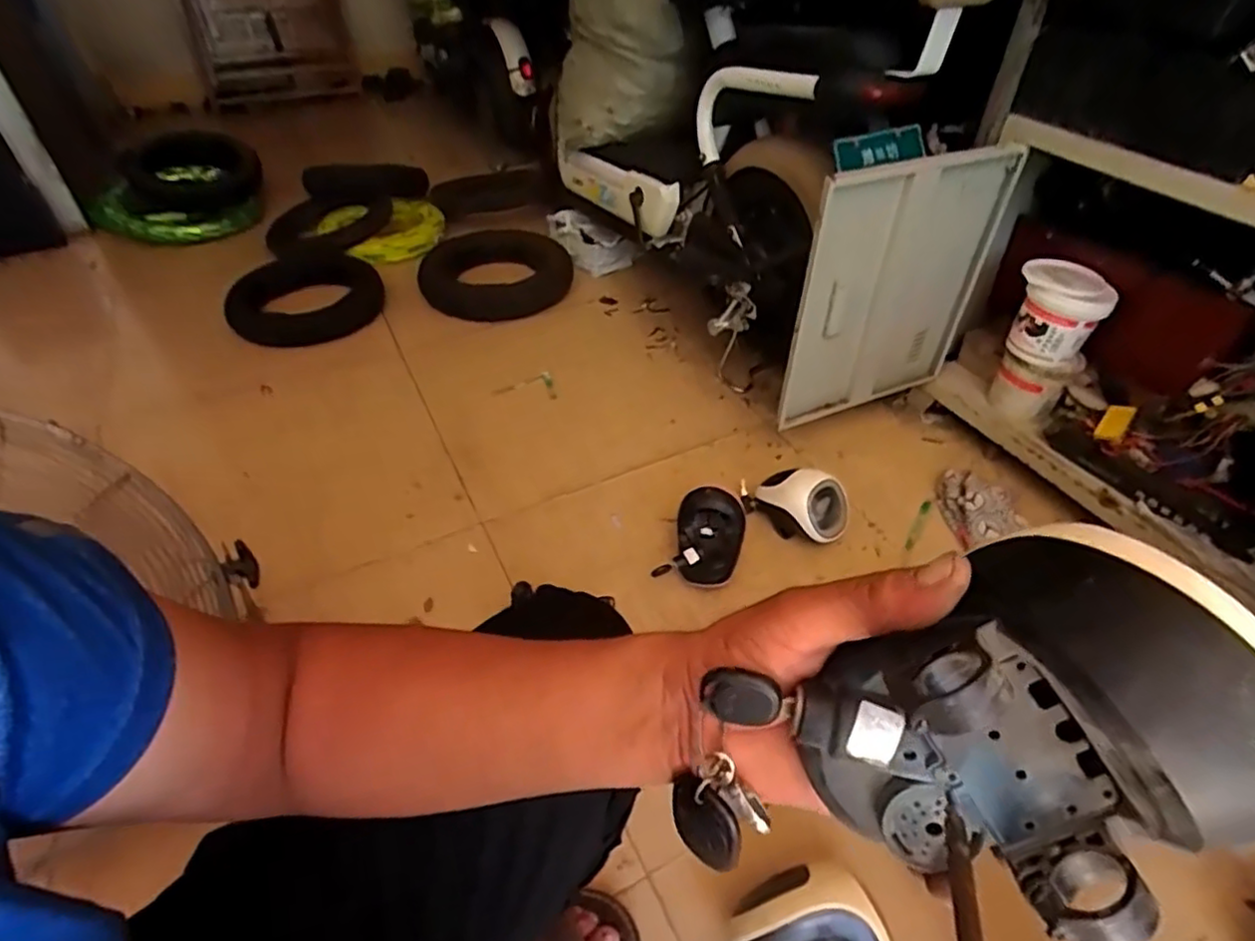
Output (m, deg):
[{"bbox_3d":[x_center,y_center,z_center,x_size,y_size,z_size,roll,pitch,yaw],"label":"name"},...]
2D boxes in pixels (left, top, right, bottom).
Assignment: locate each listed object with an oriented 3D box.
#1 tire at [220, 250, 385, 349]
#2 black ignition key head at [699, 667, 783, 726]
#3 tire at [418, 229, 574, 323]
[{"bbox_3d":[-0.762,-0.402,1.566,0.341,0.087,0.326,-18,47,-18],"label":"tire"},{"bbox_3d":[0.047,0.091,0.262,0.029,0.020,0.011,5,44,5],"label":"black ignition key head"},{"bbox_3d":[-0.329,-0.507,1.642,0.368,0.103,0.306,-9,45,-9],"label":"tire"}]

